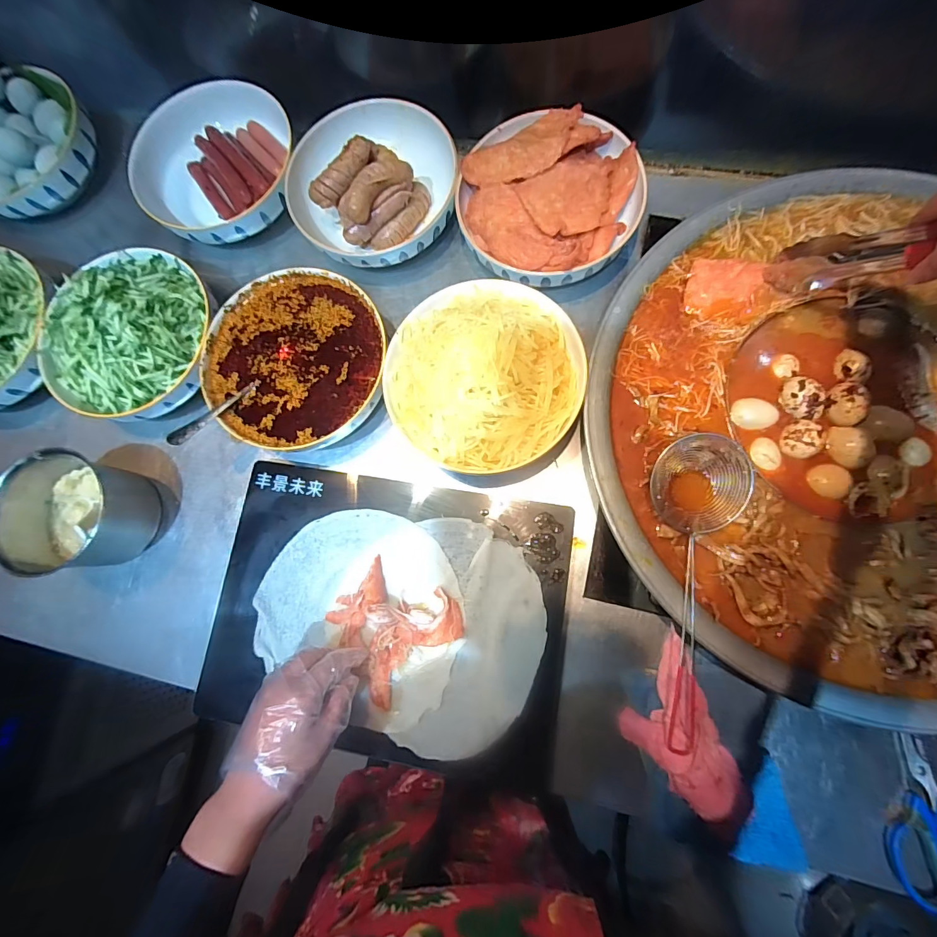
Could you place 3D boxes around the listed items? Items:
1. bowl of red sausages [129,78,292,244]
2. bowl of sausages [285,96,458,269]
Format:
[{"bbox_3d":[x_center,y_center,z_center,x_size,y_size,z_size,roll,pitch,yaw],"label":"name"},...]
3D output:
[{"bbox_3d":[-0.351,-0.411,0.609,0.217,0.061,0.217,0,84,4],"label":"bowl of red sausages"},{"bbox_3d":[-0.124,-0.371,0.564,0.216,0.080,0.224,0,84,4],"label":"bowl of sausages"}]

